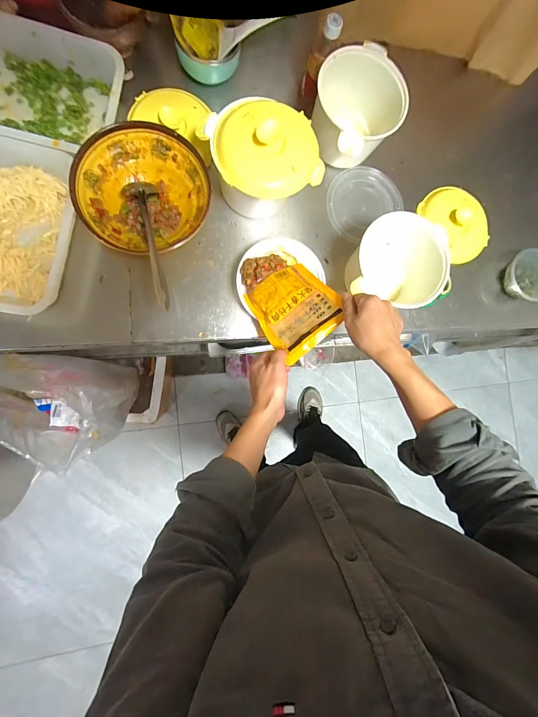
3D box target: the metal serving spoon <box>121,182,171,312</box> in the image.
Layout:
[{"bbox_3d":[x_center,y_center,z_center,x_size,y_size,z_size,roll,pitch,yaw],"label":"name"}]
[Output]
[{"bbox_3d":[-0.200,-0.190,0.542,0.058,0.053,0.259,-14,76,-10],"label":"metal serving spoon"}]

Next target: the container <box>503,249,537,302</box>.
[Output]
[{"bbox_3d":[0.579,-0.182,0.719,0.103,0.055,0.113,-8,88,-10],"label":"container"}]

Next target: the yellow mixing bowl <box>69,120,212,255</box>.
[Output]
[{"bbox_3d":[-0.225,-0.291,0.577,0.211,0.081,0.219,1,86,-9],"label":"yellow mixing bowl"}]

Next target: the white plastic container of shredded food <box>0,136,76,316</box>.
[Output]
[{"bbox_3d":[-0.443,-0.221,0.541,0.212,0.061,0.285,11,85,-8],"label":"white plastic container of shredded food"}]

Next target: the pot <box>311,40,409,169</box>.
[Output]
[{"bbox_3d":[0.163,-0.488,0.628,0.157,0.126,0.153,1,86,-9],"label":"pot"}]

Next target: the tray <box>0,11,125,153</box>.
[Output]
[{"bbox_3d":[-0.413,-0.470,0.571,0.280,0.078,0.218,11,85,-8],"label":"tray"}]

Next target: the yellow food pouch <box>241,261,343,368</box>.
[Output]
[{"bbox_3d":[0.048,-0.086,0.559,0.135,0.028,0.150,-32,73,8],"label":"yellow food pouch"}]

